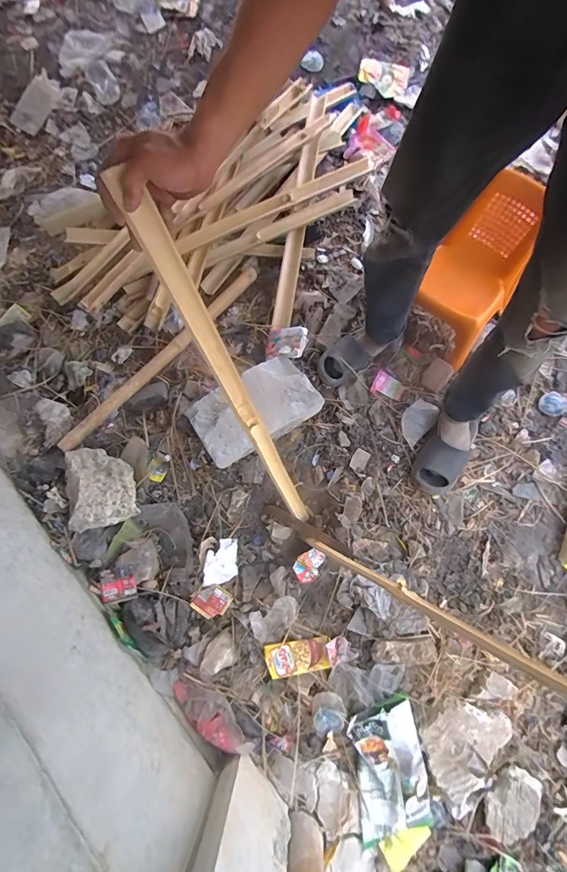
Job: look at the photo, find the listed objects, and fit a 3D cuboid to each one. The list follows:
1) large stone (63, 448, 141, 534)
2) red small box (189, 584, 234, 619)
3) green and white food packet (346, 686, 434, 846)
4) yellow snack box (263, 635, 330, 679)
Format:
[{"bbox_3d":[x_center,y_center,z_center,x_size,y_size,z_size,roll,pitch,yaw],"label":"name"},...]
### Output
[{"bbox_3d":[-0.509,0.138,1.059,0.193,0.093,0.221,-13,77,-2],"label":"large stone"},{"bbox_3d":[-0.190,0.441,1.026,0.088,0.016,0.079,33,77,9],"label":"red small box"},{"bbox_3d":[0.252,0.798,0.907,0.171,0.054,0.300,-8,75,-2],"label":"green and white food packet"},{"bbox_3d":[0.039,0.564,0.981,0.165,0.038,0.087,-10,75,-3],"label":"yellow snack box"}]

